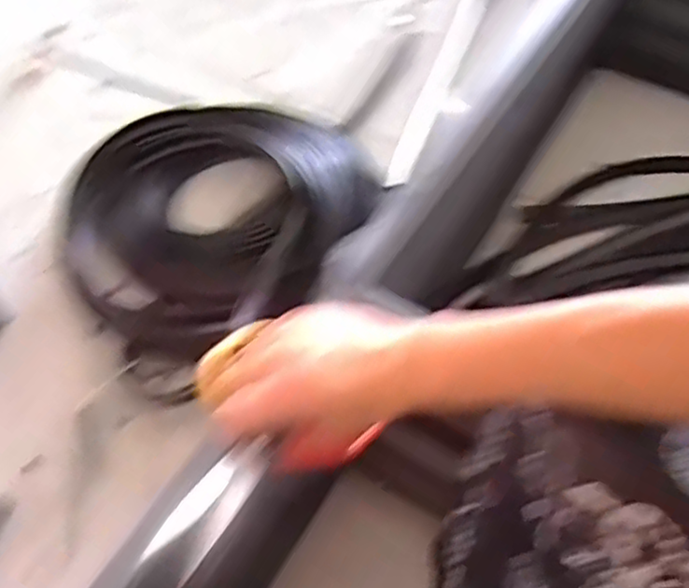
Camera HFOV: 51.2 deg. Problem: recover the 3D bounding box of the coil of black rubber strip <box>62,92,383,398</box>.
[{"bbox_3d":[-0.194,-0.143,1.136,0.522,0.098,0.488,0,58,1],"label":"coil of black rubber strip"}]

